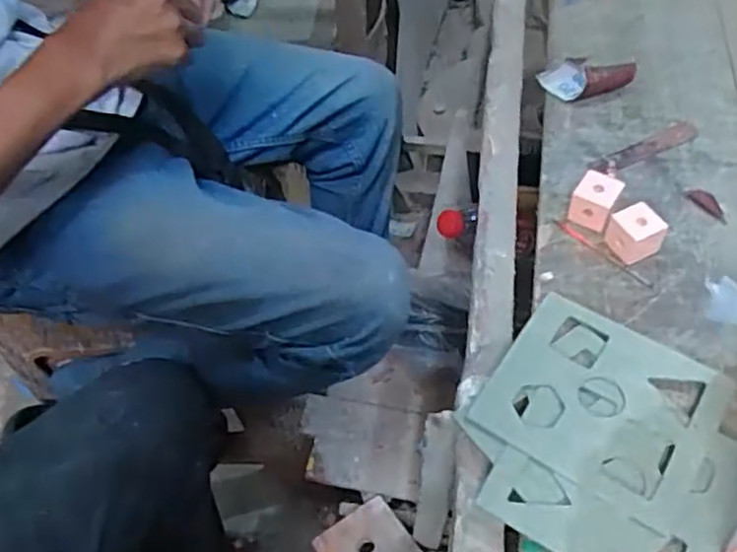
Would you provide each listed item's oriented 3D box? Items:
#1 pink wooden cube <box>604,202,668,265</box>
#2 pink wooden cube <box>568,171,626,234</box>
[{"bbox_3d":[0.203,-0.031,0.520,0.033,0.033,0.033,-15,54,-11],"label":"pink wooden cube"},{"bbox_3d":[0.180,-0.060,0.544,0.031,0.036,0.033,27,57,19],"label":"pink wooden cube"}]

